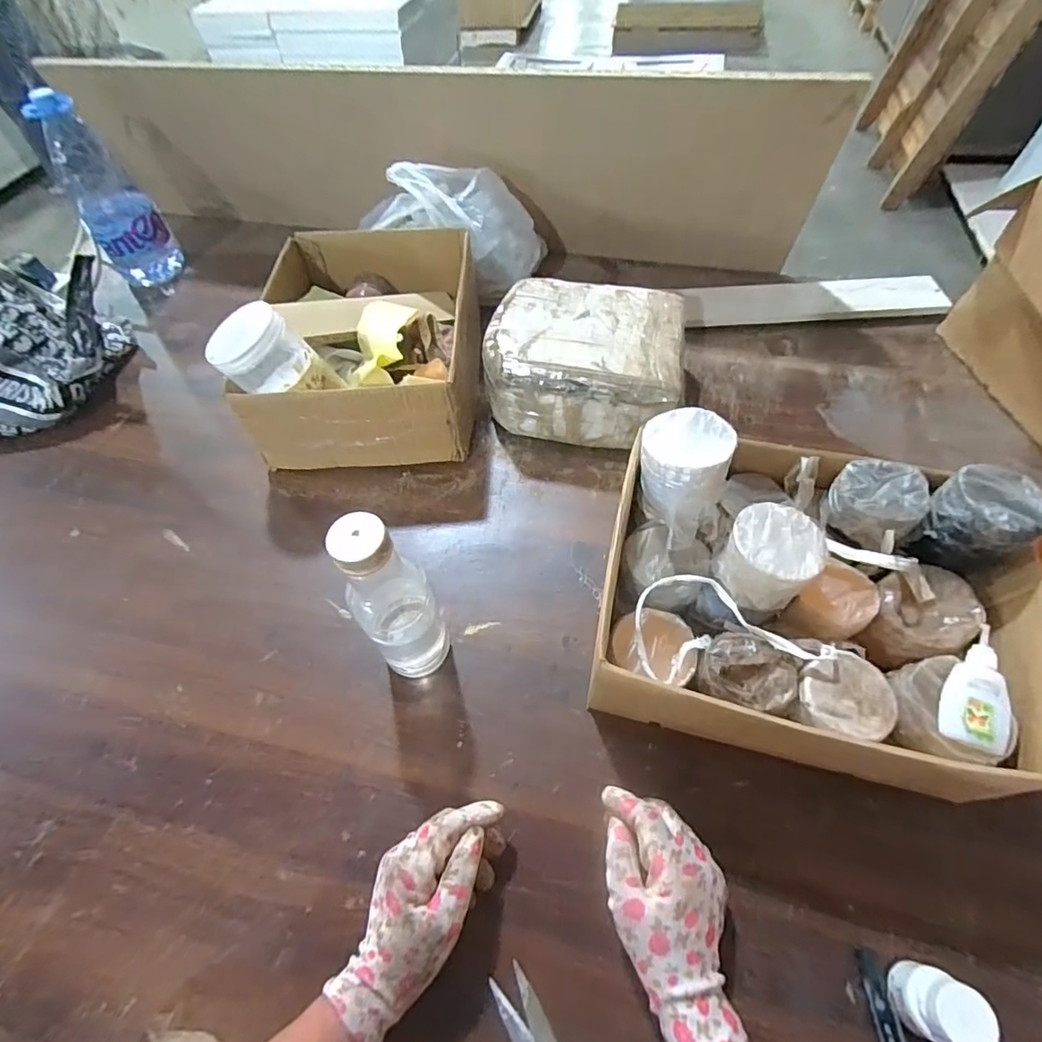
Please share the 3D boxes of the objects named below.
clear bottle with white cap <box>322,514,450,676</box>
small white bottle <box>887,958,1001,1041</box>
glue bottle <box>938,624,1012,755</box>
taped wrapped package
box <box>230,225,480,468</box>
[{"bbox_3d":[-0.106,0.072,0.429,0.065,0.211,0.056,-38,64,-19],"label":"clear bottle with white cap"},{"bbox_3d":[0.275,0.321,0.340,0.034,0.060,0.039,19,61,13],"label":"small white bottle"},{"bbox_3d":[0.338,0.126,0.388,0.038,0.034,0.088,16,60,12],"label":"glue bottle"},{"bbox_3d":[0.081,-0.200,0.657,0.228,0.103,0.194,12,60,10],"label":"taped wrapped package"},{"bbox_3d":[-0.192,-0.238,0.681,0.251,0.128,0.341,-2,58,1],"label":"box"}]

